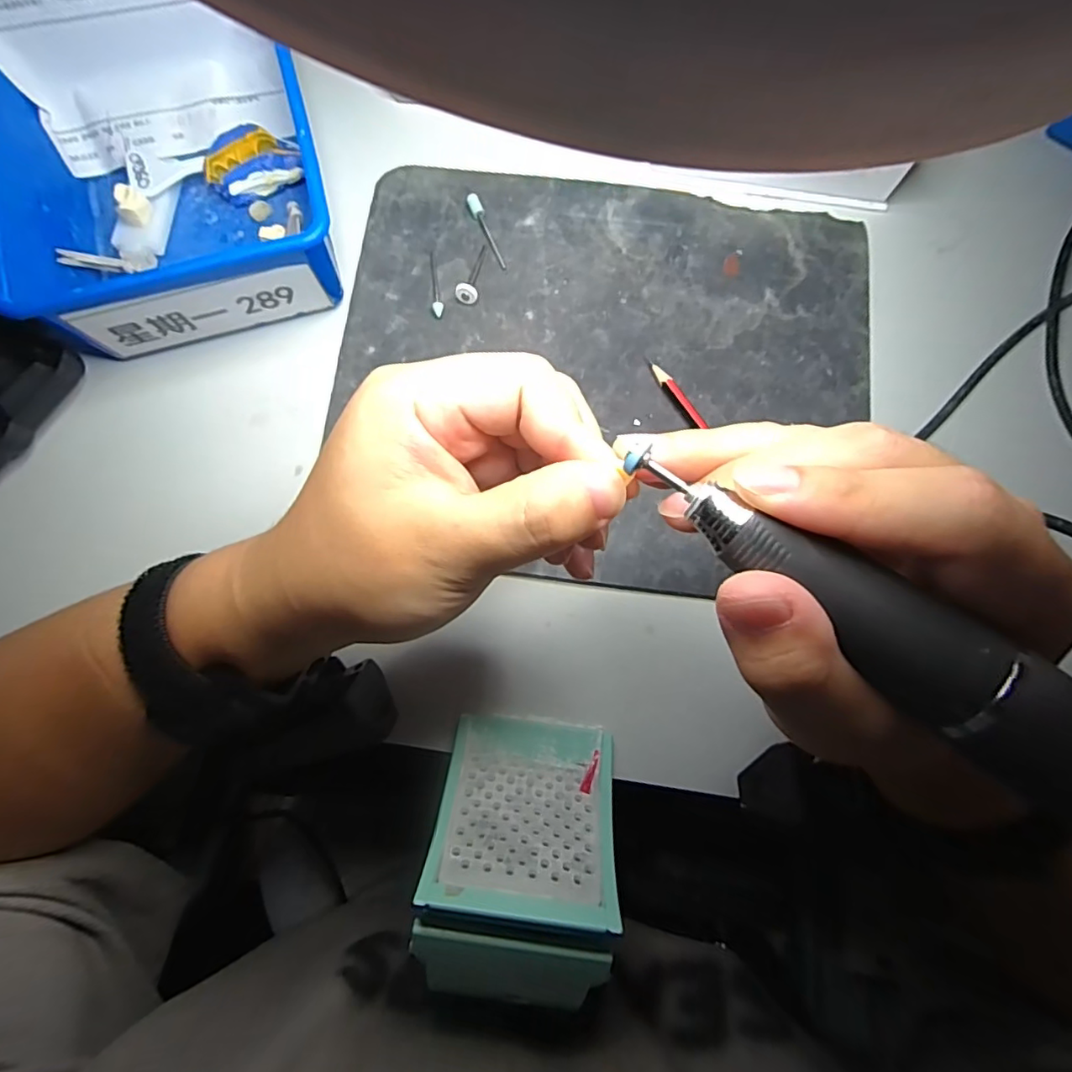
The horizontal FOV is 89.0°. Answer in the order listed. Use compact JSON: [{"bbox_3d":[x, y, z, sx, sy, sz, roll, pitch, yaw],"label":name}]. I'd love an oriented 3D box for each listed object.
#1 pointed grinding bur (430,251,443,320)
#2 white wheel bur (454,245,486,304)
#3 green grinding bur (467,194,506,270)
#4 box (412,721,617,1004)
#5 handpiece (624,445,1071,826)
[{"bbox_3d":[-0.059,-0.146,0.314,0.006,0.007,0.045,-10,80,-2],"label":"pointed grinding bur"},{"bbox_3d":[-0.036,-0.153,0.313,0.012,0.011,0.040,10,80,1],"label":"white wheel bur"},{"bbox_3d":[-0.028,-0.179,0.320,0.006,0.007,0.048,-23,81,-5],"label":"green grinding bur"},{"bbox_3d":[-0.005,0.127,0.232,0.074,0.071,0.084,8,79,1],"label":"box"},{"bbox_3d":[0.093,0.030,0.122,0.153,0.024,0.025,36,81,8],"label":"handpiece"}]

